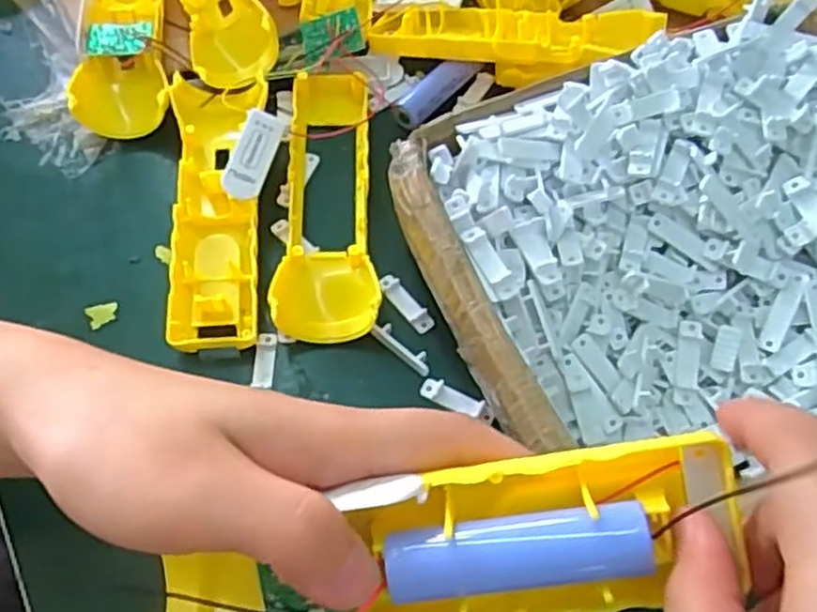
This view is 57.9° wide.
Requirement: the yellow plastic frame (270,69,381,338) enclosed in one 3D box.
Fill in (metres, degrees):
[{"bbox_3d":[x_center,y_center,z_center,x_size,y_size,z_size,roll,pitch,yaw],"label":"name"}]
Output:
[{"bbox_3d":[-0.045,-0.059,0.398,0.050,0.033,0.162,-4,64,-2],"label":"yellow plastic frame"}]

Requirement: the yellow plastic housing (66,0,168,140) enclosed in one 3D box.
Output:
[{"bbox_3d":[-0.174,-0.169,0.444,0.053,0.025,0.156,-9,64,-5],"label":"yellow plastic housing"}]

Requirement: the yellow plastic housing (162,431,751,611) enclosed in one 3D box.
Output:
[{"bbox_3d":[0.005,0.068,0.193,0.157,0.027,0.039,-18,65,9],"label":"yellow plastic housing"}]

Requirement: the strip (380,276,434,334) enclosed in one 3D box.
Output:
[{"bbox_3d":[-0.001,-0.002,0.378,0.010,0.004,0.037,-34,69,-16],"label":"strip"}]

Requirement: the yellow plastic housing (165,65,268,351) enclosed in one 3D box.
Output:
[{"bbox_3d":[-0.100,-0.054,0.386,0.049,0.021,0.159,-5,64,-3],"label":"yellow plastic housing"}]

